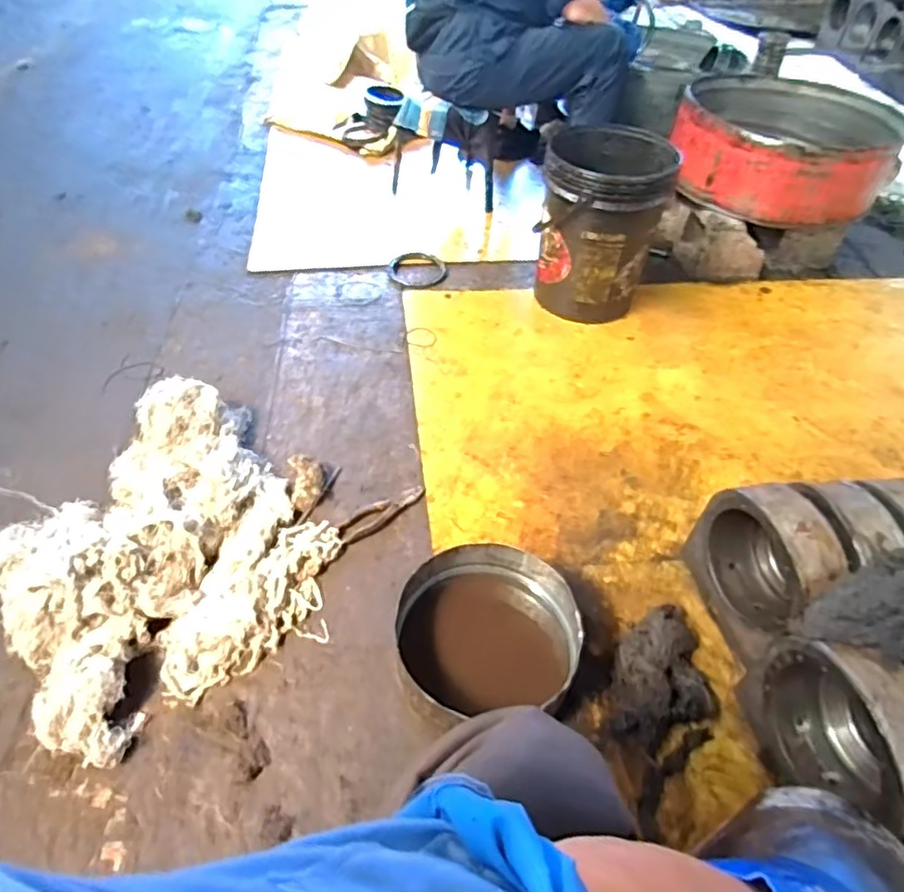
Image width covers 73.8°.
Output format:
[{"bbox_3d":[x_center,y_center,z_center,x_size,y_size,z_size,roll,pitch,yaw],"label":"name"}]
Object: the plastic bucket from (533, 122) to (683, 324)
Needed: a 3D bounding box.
[{"bbox_3d":[0.361,-0.552,1.527,0.289,0.381,0.354,13,48,8],"label":"plastic bucket"}]

